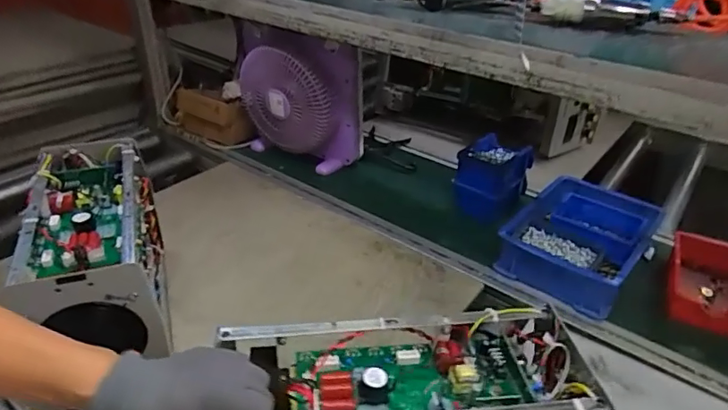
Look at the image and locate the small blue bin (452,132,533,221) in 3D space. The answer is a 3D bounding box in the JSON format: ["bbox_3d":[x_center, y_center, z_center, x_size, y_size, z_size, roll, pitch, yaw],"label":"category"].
[{"bbox_3d":[0.272,-0.053,1.103,0.118,0.133,0.170,22,38,29],"label":"small blue bin"}]

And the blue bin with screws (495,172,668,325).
[{"bbox_3d":[0.415,0.065,0.974,0.213,0.092,0.322,25,40,31],"label":"blue bin with screws"}]

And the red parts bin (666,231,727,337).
[{"bbox_3d":[0.604,0.136,0.882,0.151,0.067,0.245,19,37,26],"label":"red parts bin"}]

